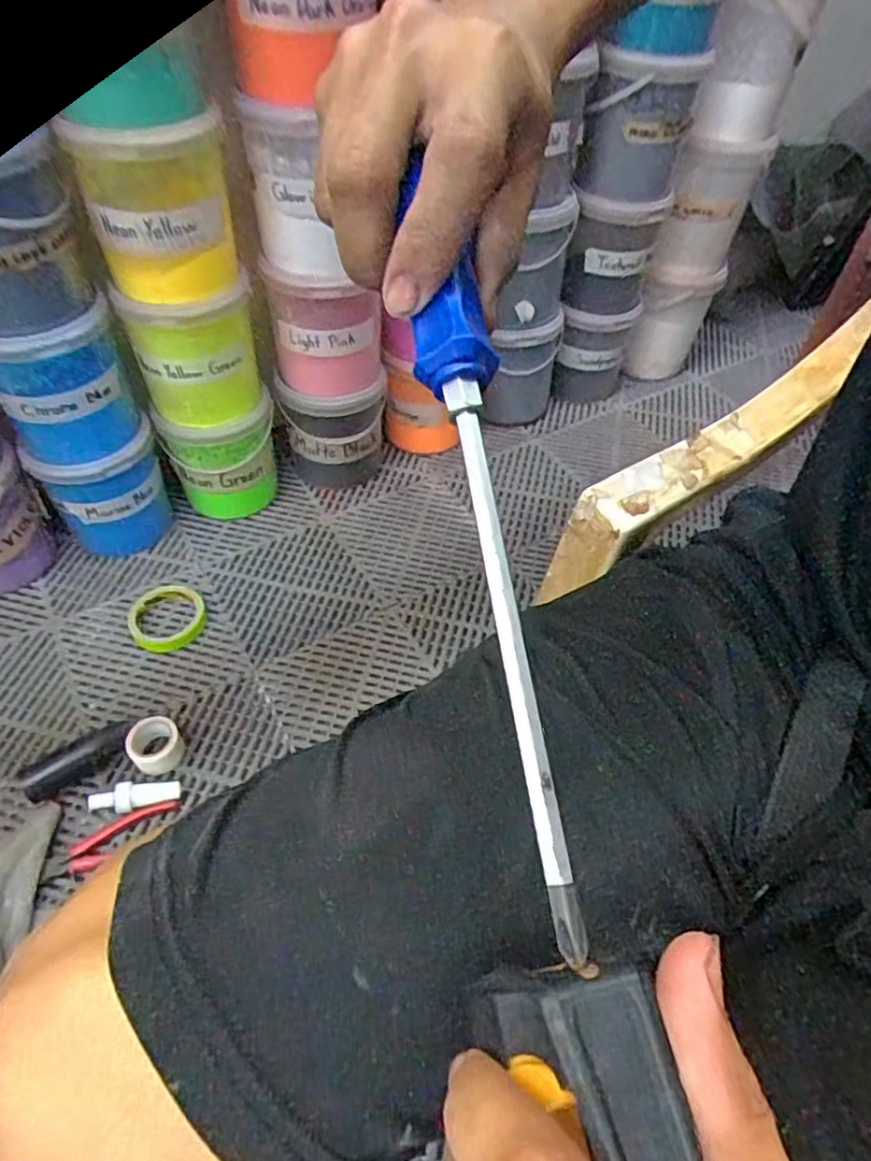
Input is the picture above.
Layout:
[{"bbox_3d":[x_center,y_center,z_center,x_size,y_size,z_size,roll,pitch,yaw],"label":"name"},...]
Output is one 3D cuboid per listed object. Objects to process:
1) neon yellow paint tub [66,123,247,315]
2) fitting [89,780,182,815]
[{"bbox_3d":[-0.306,-0.410,0.752,0.148,0.157,0.122,-9,51,-8],"label":"neon yellow paint tub"},{"bbox_3d":[-0.326,0.236,0.723,0.090,0.032,0.028,-13,52,-12],"label":"fitting"}]

